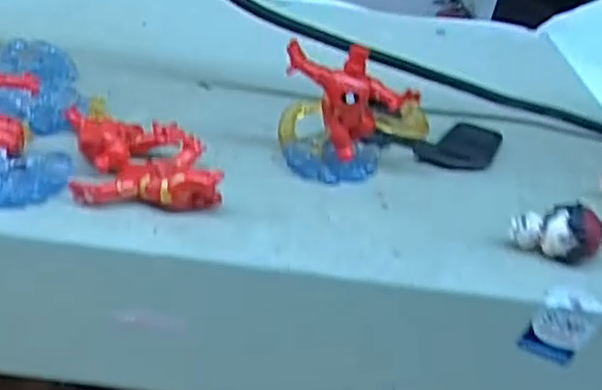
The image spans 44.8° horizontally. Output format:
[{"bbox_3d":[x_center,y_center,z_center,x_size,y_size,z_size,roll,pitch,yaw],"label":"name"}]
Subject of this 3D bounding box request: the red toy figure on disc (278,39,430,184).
[{"bbox_3d":[0.019,-0.031,0.275,0.049,0.047,0.031,1,33,-11],"label":"red toy figure on disc"}]

